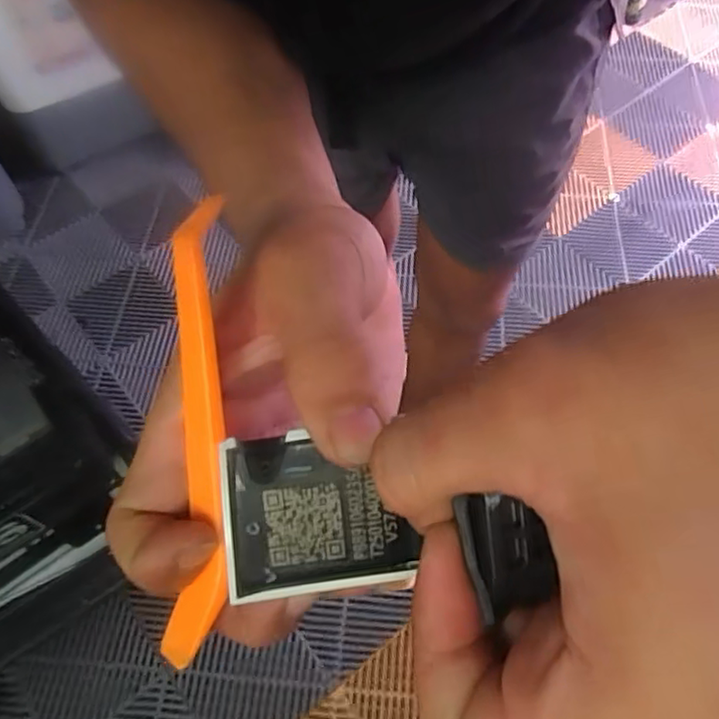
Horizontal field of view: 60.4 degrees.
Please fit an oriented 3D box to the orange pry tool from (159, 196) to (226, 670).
[{"bbox_3d":[-0.046,0.022,0.175,0.017,0.012,0.125,1,94,1],"label":"orange pry tool"}]

